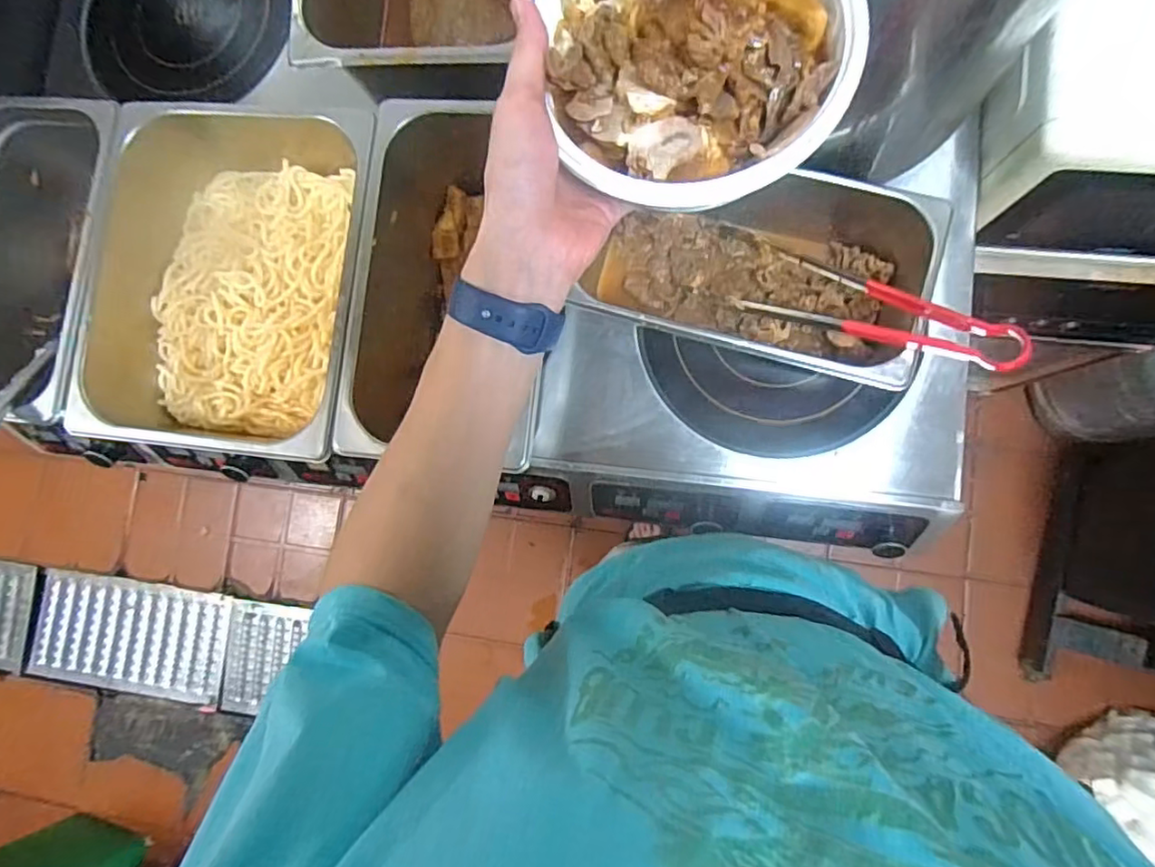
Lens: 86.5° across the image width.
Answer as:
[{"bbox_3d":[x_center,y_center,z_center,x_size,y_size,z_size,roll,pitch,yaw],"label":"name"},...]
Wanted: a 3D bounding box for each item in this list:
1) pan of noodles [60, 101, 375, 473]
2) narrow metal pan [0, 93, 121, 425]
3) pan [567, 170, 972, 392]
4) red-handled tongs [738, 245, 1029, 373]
[{"bbox_3d":[-0.325,-0.156,0.606,0.285,0.116,0.343,7,85,8],"label":"pan of noodles"},{"bbox_3d":[-0.551,-0.176,0.645,0.168,0.116,0.339,8,85,8],"label":"narrow metal pan"},{"bbox_3d":[0.187,-0.160,0.588,0.287,0.090,0.189,17,87,9],"label":"pan"},{"bbox_3d":[0.259,-0.106,0.532,0.231,0.034,0.071,29,89,34],"label":"red-handled tongs"}]

